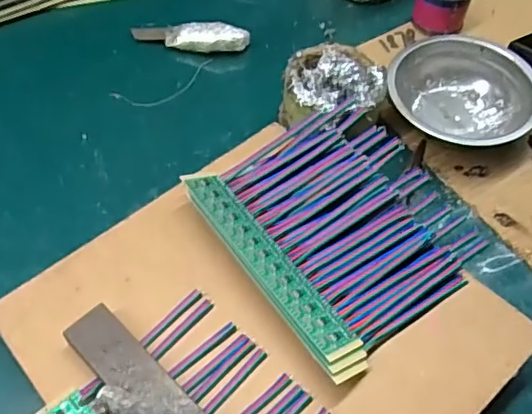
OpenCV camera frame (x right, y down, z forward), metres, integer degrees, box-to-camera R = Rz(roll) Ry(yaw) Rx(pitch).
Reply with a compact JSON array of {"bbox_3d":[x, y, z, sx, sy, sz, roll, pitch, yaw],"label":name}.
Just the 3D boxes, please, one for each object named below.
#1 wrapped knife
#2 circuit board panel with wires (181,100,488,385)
[{"bbox_3d":[-0.077,-0.172,0.579,0.118,0.023,0.028,8,55,6],"label":"wrapped knife"},{"bbox_3d":[0.051,0.009,0.401,0.158,0.024,0.168,-32,61,-20],"label":"circuit board panel with wires"}]

